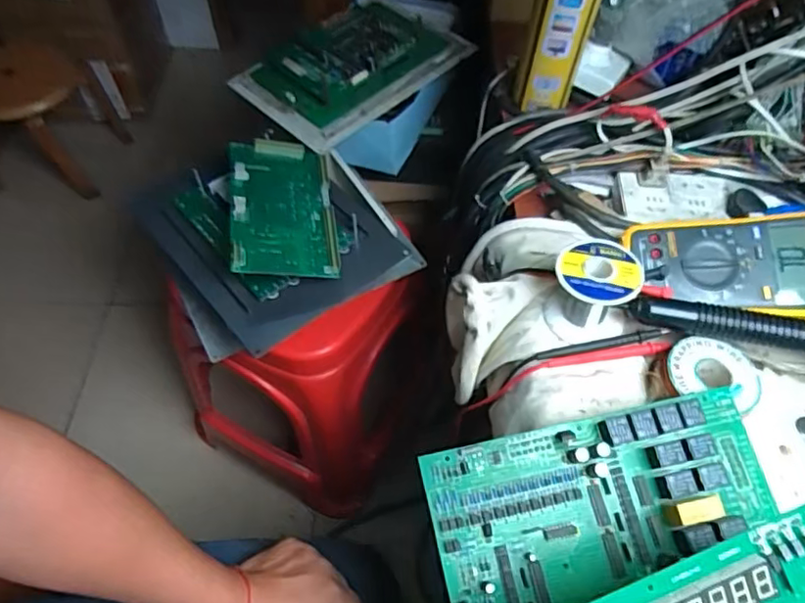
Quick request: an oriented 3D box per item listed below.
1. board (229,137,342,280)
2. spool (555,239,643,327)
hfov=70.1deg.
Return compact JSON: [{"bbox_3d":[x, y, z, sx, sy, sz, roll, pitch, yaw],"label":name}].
[{"bbox_3d":[-0.143,-0.115,0.688,0.118,0.014,0.205,0,60,-18],"label":"board"},{"bbox_3d":[0.155,-0.012,0.474,0.062,0.065,0.054,19,58,12],"label":"spool"}]

